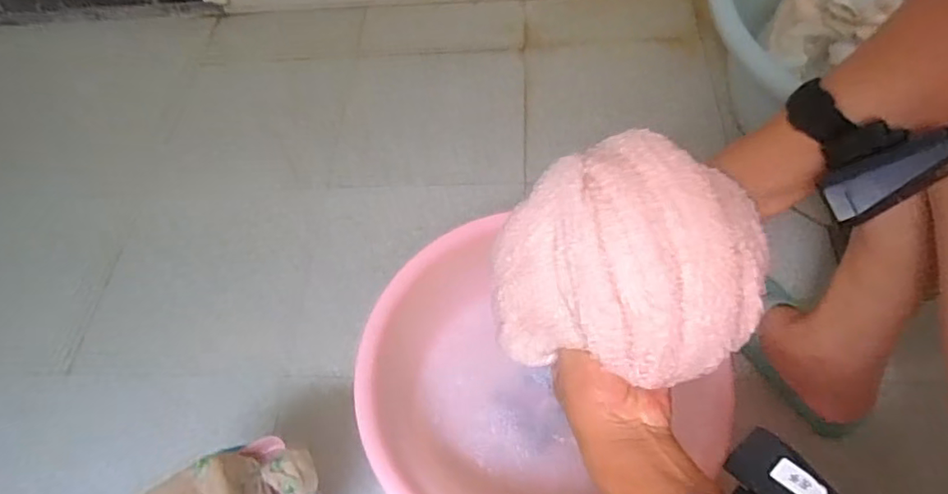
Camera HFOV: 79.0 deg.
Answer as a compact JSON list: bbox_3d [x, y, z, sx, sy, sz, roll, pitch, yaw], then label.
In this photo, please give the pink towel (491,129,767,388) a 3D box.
[{"bbox_3d":[0.098,0.003,0.372,0.158,0.090,0.138,16,60,14],"label":"pink towel"}]

